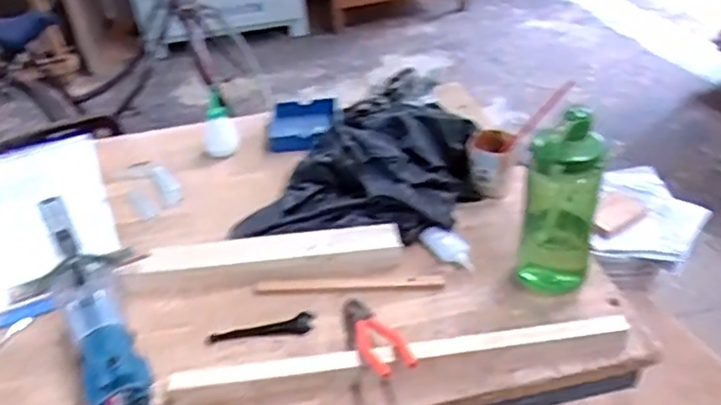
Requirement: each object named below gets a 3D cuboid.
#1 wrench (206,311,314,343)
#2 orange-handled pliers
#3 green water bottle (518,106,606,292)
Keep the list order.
[{"bbox_3d":[-0.142,0.184,0.910,0.151,0.014,0.032,-12,38,-8],"label":"wrench"},{"bbox_3d":[0.023,0.178,0.858,0.064,0.029,0.194,-13,21,-15],"label":"orange-handled pliers"},{"bbox_3d":[0.280,0.004,0.888,0.099,0.270,0.118,13,40,22],"label":"green water bottle"}]

